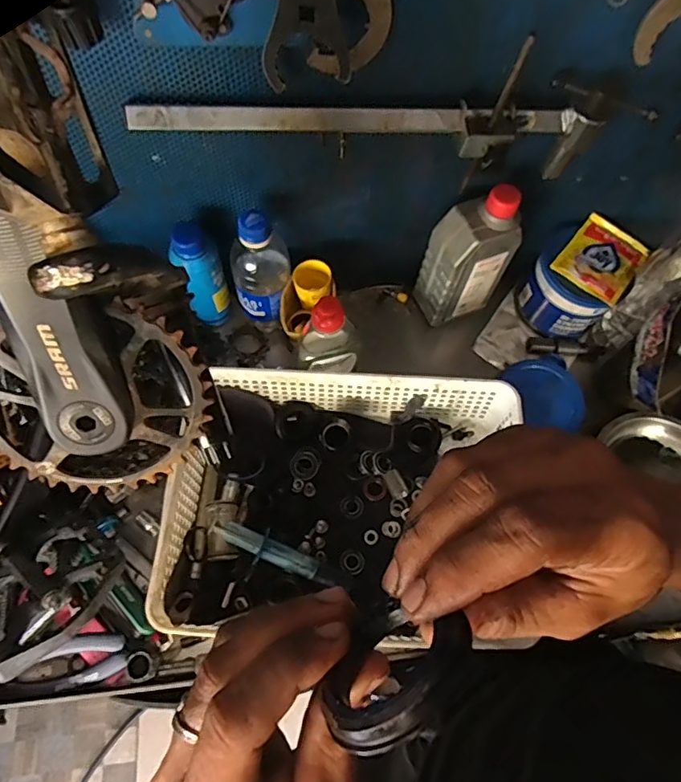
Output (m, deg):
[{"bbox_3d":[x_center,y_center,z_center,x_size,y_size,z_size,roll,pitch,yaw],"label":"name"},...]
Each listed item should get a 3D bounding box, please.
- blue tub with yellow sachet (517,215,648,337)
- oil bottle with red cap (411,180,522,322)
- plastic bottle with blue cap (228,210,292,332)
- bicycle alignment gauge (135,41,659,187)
[{"bbox_3d":[0.279,-0.130,0.638,0.099,0.098,0.108,35,69,14],"label":"blue tub with yellow sachet"},{"bbox_3d":[0.139,-0.147,0.586,0.079,0.165,0.053,-20,67,-11],"label":"oil bottle with red cap"},{"bbox_3d":[-0.083,-0.125,0.576,0.055,0.161,0.054,1,65,-2],"label":"plastic bottle with blue cap"},{"bbox_3d":[0.046,-0.223,0.447,0.426,0.110,0.049,-5,65,-4],"label":"bicycle alignment gauge"}]

